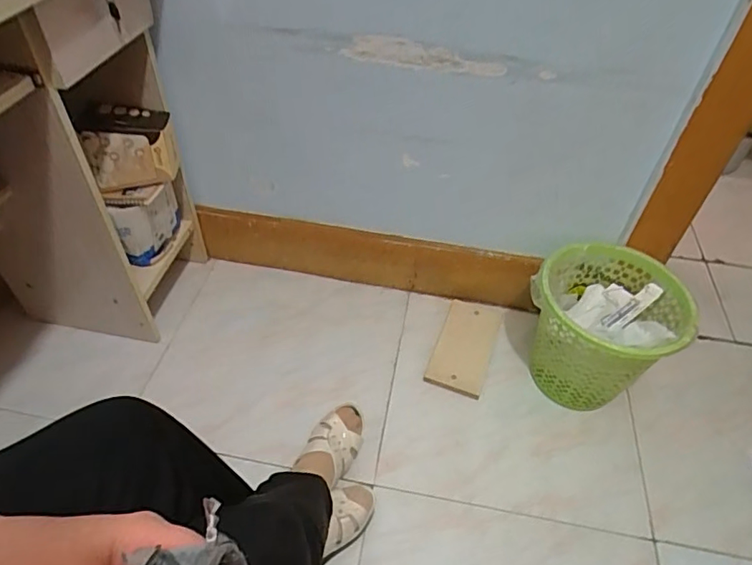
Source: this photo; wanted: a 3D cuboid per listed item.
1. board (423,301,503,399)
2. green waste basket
[{"bbox_3d":[0.199,0.142,1.167,0.123,0.012,0.246,18,48,13],"label":"board"},{"bbox_3d":[0.438,0.100,1.042,0.259,0.270,0.250,2,46,-2],"label":"green waste basket"}]

